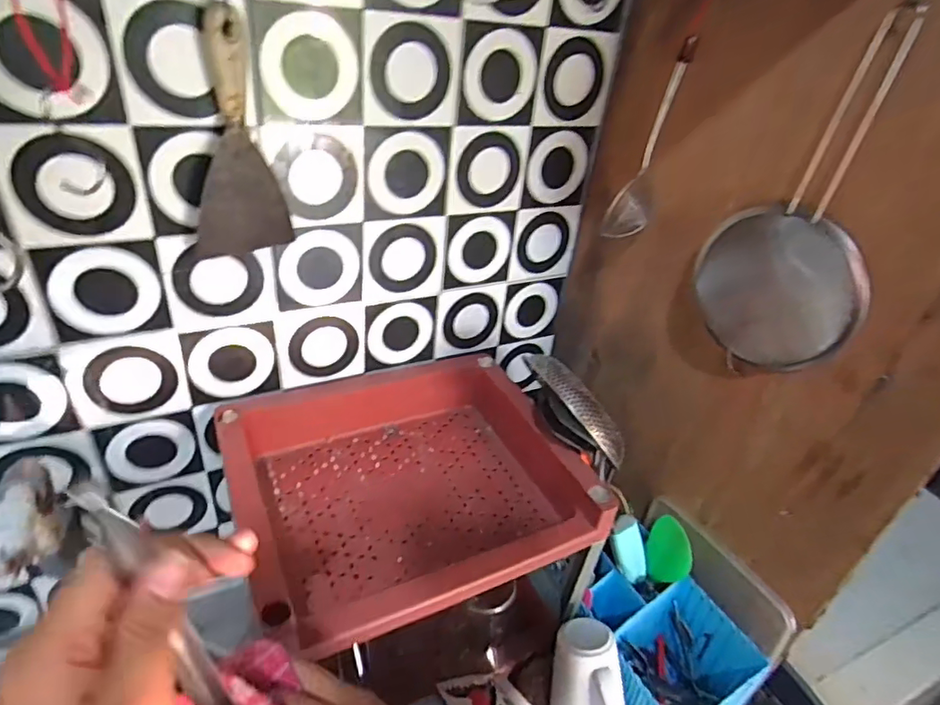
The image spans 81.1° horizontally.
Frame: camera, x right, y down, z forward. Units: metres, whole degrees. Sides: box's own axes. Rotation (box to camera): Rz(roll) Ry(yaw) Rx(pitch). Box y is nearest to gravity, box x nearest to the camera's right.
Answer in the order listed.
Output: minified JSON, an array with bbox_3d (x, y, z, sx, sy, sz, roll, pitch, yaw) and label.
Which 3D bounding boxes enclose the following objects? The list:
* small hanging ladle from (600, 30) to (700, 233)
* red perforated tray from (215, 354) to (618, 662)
[{"bbox_3d":[0.190,-0.222,0.596,0.045,0.205,0.051,13,34,9],"label":"small hanging ladle"},{"bbox_3d":[-0.076,0.130,0.618,0.345,0.084,0.318,-12,38,-25],"label":"red perforated tray"}]

